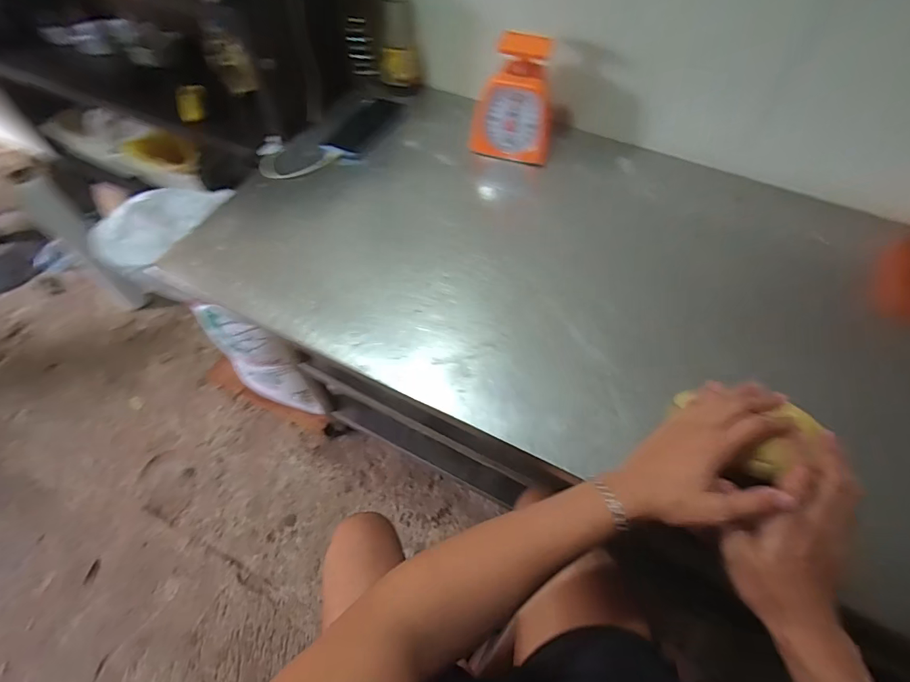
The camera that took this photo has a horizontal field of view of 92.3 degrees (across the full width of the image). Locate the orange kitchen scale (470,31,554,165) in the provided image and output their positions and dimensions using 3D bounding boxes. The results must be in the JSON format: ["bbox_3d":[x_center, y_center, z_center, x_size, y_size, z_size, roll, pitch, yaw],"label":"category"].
[{"bbox_3d":[0.095,-0.389,0.691,0.122,0.150,0.126,5,57,1],"label":"orange kitchen scale"}]

